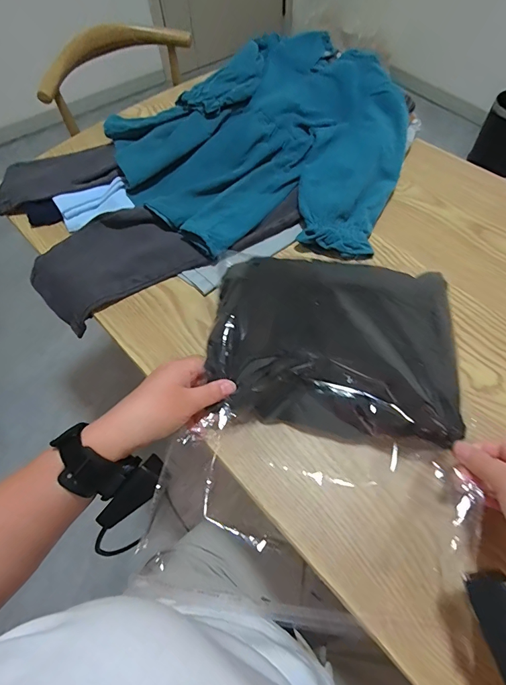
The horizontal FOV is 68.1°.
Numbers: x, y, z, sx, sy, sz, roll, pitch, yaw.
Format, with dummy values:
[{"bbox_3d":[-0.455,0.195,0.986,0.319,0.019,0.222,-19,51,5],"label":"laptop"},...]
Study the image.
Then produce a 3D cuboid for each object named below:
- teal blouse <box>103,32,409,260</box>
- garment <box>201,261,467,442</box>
[{"bbox_3d":[0.030,-0.300,0.575,0.413,0.091,0.424,-1,60,2],"label":"teal blouse"},{"bbox_3d":[0.077,-0.003,0.385,0.239,0.032,0.186,6,60,7],"label":"garment"}]

